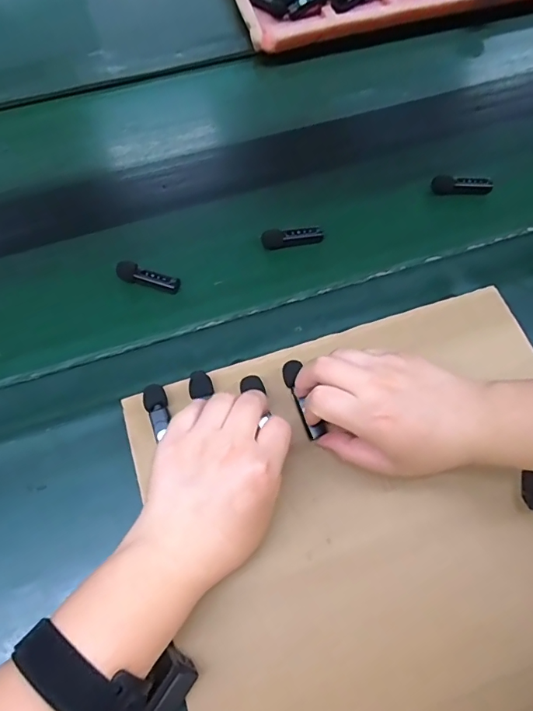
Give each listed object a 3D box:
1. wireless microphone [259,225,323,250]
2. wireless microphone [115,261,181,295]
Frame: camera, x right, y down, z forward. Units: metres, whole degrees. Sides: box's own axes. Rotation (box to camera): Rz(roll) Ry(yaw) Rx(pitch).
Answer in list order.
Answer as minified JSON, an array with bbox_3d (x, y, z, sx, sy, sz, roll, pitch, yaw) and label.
[{"bbox_3d":[0.028,-0.125,0.479,0.065,0.015,0.017,-7,63,-3],"label":"wireless microphone"},{"bbox_3d":[-0.120,-0.077,0.461,0.067,0.018,0.018,16,64,8],"label":"wireless microphone"}]

